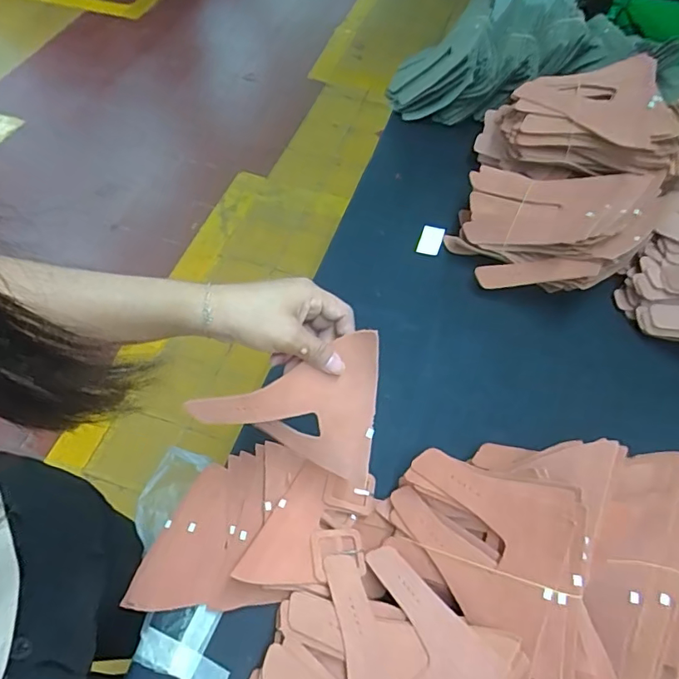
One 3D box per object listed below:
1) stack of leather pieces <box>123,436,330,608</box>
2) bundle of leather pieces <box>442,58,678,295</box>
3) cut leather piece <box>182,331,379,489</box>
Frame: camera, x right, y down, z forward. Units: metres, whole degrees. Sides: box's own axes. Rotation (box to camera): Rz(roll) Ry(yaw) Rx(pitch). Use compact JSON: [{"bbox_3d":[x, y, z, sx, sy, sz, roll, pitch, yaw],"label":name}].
[{"bbox_3d":[-0.110,0.180,0.516,0.179,0.049,0.175,5,58,4],"label":"stack of leather pieces"},{"bbox_3d":[0.293,-0.211,0.676,0.231,0.153,0.289,17,59,11],"label":"bundle of leather pieces"},{"bbox_3d":[-0.048,0.050,0.455,0.160,0.143,0.046,6,25,1],"label":"cut leather piece"}]

